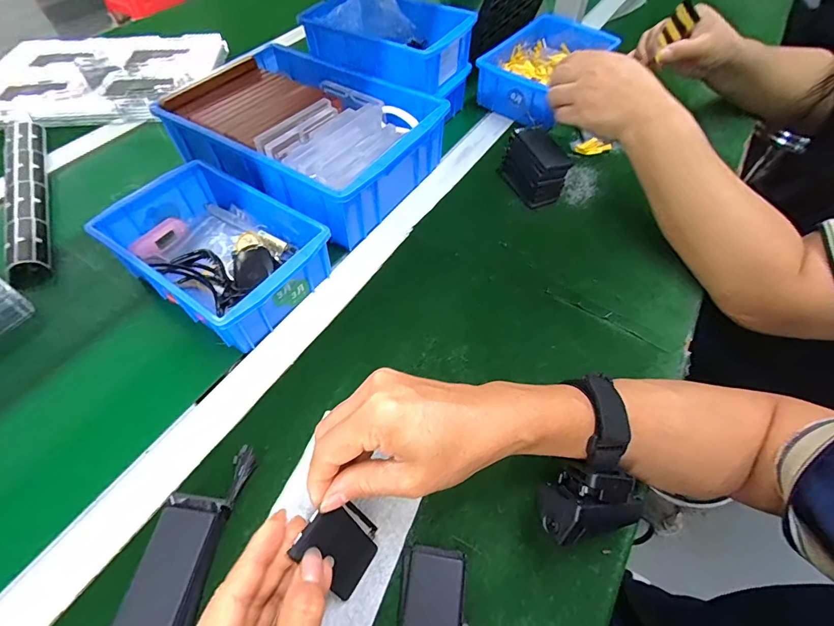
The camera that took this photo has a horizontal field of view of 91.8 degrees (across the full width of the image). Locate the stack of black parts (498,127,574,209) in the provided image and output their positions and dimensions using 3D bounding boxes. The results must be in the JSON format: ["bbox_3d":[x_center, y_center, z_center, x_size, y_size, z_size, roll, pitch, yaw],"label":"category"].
[{"bbox_3d":[0.140,-0.180,0.495,0.044,0.066,0.088,-20,59,-15],"label":"stack of black parts"}]

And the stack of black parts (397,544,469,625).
[{"bbox_3d":[0.009,0.194,0.258,0.042,0.011,0.077,3,56,0],"label":"stack of black parts"}]

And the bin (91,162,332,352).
[{"bbox_3d":[-0.198,-0.065,0.407,0.196,0.061,0.135,30,60,18],"label":"bin"}]

